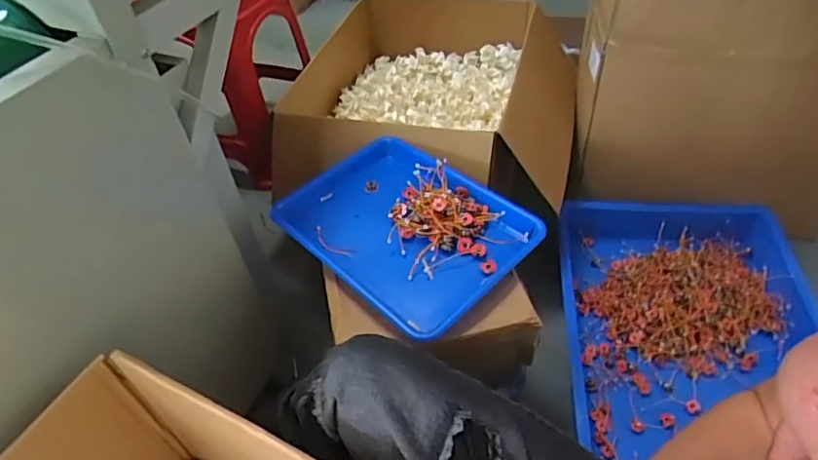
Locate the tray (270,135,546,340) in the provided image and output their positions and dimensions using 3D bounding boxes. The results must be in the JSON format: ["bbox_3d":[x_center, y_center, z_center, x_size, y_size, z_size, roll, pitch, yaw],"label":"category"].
[{"bbox_3d":[-0.007,-0.011,0.783,0.253,0.038,0.335,-37,52,-28],"label":"tray"}]

